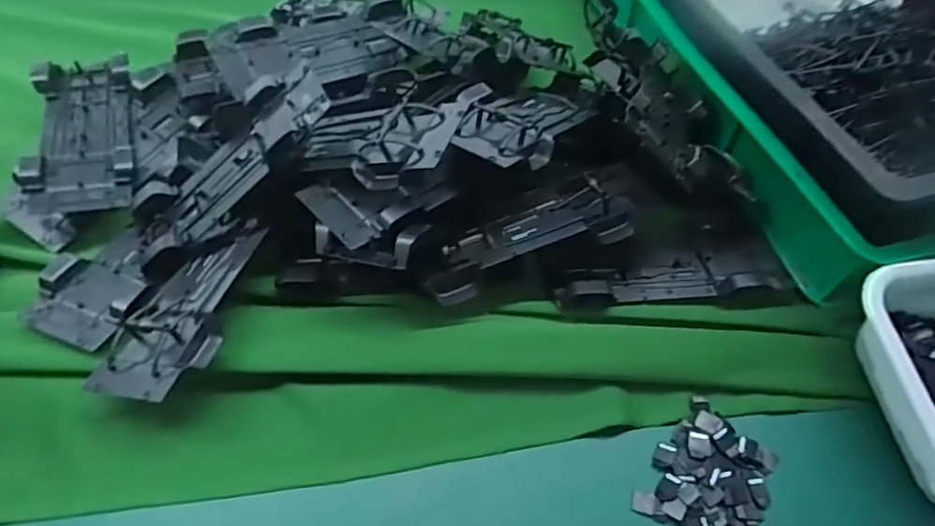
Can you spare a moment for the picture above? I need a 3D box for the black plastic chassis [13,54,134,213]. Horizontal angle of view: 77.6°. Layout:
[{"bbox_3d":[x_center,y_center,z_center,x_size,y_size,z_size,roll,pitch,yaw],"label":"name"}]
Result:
[{"bbox_3d":[-0.338,-0.119,0.509,0.080,0.027,0.180,-14,57,-15],"label":"black plastic chassis"}]

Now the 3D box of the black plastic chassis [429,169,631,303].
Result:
[{"bbox_3d":[0.047,-0.020,0.449,0.174,0.044,0.057,-16,57,-16],"label":"black plastic chassis"}]

